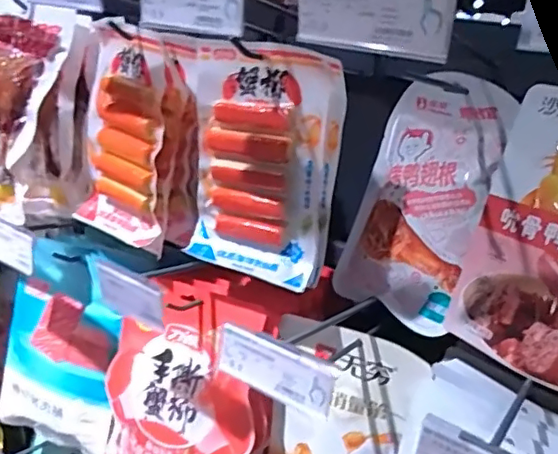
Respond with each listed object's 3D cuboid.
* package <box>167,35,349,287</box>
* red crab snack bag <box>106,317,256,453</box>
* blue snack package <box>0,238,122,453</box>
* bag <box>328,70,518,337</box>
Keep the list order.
[{"bbox_3d":[-0.036,-0.063,0.556,0.177,0.210,0.047,10,17,17],"label":"package"},{"bbox_3d":[-0.116,0.214,0.626,0.178,0.195,0.058,19,21,35],"label":"red crab snack bag"},{"bbox_3d":[-0.259,0.143,0.691,0.149,0.230,0.050,11,17,15],"label":"blue snack package"},{"bbox_3d":[0.142,-0.030,0.586,0.143,0.243,0.025,18,2,43],"label":"bag"}]

